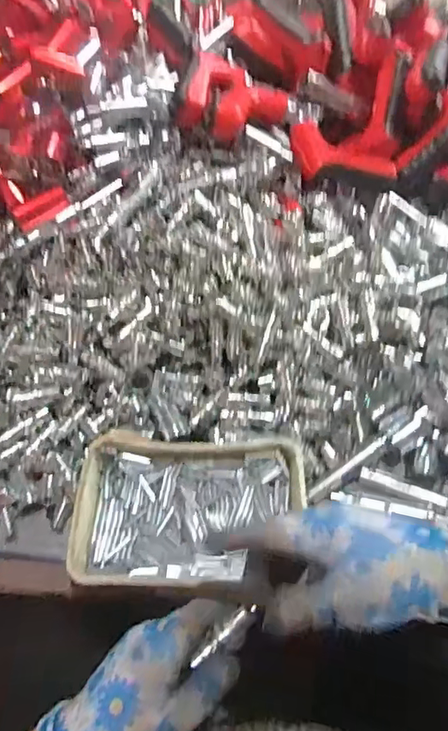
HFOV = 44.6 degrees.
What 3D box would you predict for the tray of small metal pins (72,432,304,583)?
[{"bbox_3d":[-0.030,0.134,0.502,0.202,0.033,0.133,2,57,2],"label":"tray of small metal pins"}]

